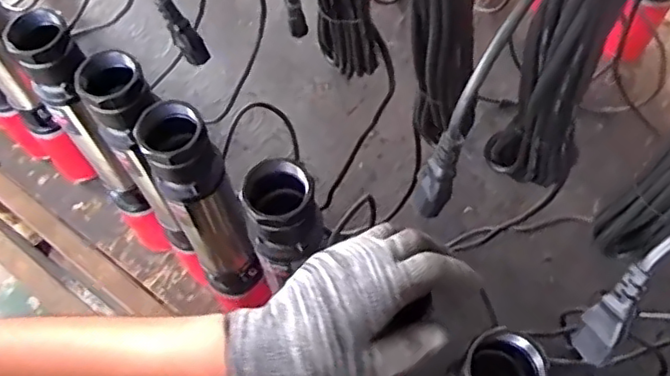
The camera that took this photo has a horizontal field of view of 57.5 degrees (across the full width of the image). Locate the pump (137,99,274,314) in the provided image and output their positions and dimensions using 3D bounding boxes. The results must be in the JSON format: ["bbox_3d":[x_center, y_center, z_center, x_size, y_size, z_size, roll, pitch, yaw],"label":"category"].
[{"bbox_3d":[-0.128,0.019,0.606,0.056,0.260,0.061,-33,66,-15],"label":"pump"}]

